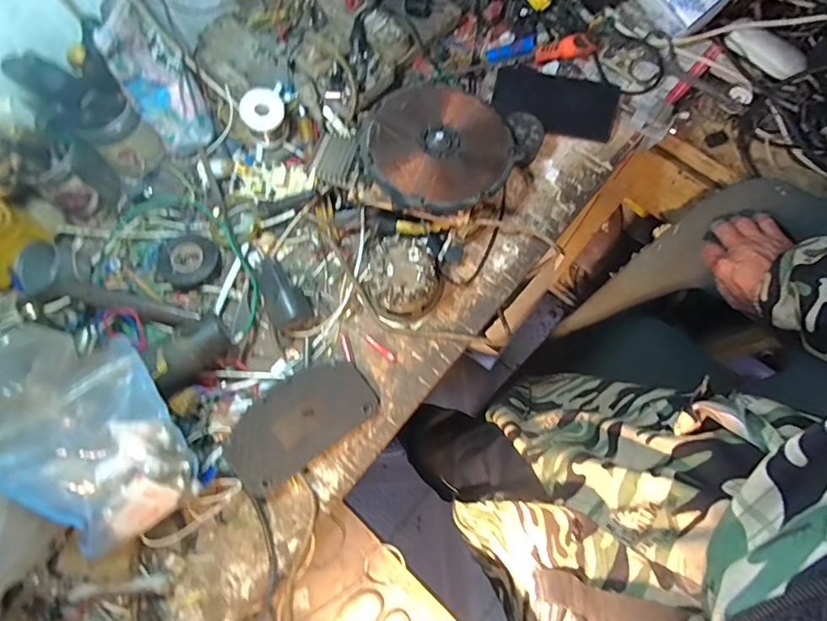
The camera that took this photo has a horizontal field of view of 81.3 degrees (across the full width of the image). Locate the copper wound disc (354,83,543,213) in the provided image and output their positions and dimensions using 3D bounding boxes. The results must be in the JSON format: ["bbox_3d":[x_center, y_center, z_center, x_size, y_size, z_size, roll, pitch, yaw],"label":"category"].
[{"bbox_3d":[0.037,-0.206,0.588,0.178,0.025,0.199,39,70,9],"label":"copper wound disc"}]

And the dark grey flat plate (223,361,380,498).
[{"bbox_3d":[-0.127,0.124,0.542,0.168,0.007,0.088,-37,99,-13],"label":"dark grey flat plate"}]

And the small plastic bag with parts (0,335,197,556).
[{"bbox_3d":[-0.296,0.134,0.456,0.144,0.035,0.170,-36,117,-23],"label":"small plastic bag with parts"}]

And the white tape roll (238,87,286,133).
[{"bbox_3d":[-0.183,-0.241,0.583,0.050,0.015,0.050,-1,95,-8],"label":"white tape roll"}]

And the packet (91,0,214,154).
[{"bbox_3d":[-0.301,-0.266,0.564,0.071,0.174,0.061,-25,53,-6],"label":"packet"}]

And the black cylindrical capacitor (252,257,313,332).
[{"bbox_3d":[-0.160,-0.028,0.574,0.048,0.046,0.101,-27,80,-6],"label":"black cylindrical capacitor"}]

